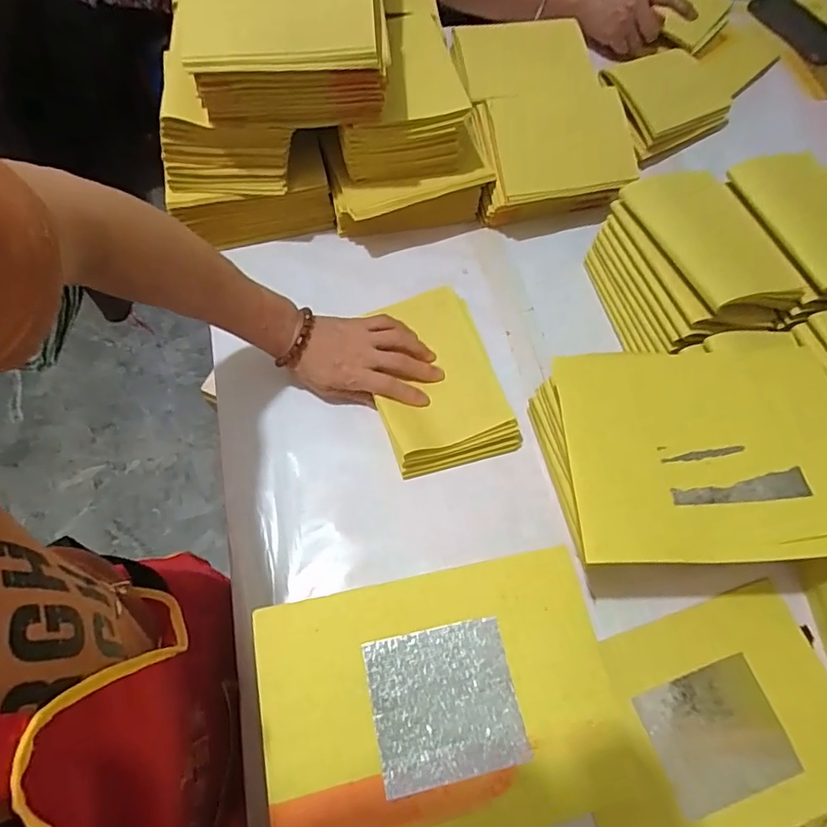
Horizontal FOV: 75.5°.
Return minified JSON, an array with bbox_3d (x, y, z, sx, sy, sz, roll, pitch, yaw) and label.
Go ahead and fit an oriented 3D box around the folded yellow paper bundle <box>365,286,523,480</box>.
[{"bbox_3d":[0.017,-0.033,0.522,0.115,0.041,0.172,-18,68,-9],"label":"folded yellow paper bundle"}]

